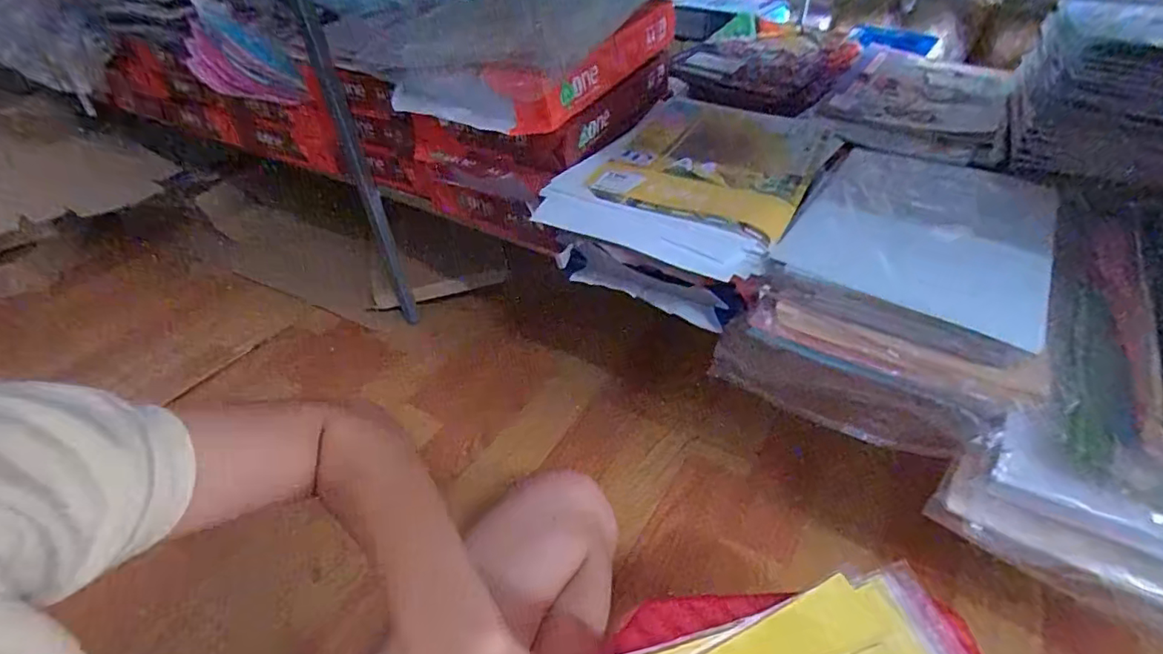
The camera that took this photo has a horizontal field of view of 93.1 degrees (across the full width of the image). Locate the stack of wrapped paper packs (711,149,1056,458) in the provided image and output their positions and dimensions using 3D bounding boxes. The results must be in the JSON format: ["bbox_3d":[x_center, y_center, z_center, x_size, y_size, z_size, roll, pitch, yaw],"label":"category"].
[{"bbox_3d":[0.318,-0.049,0.553,0.219,0.112,0.343,23,48,26],"label":"stack of wrapped paper packs"}]

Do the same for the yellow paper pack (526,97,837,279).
[{"bbox_3d":[0.125,-0.173,0.591,0.221,0.026,0.314,21,47,24],"label":"yellow paper pack"}]

